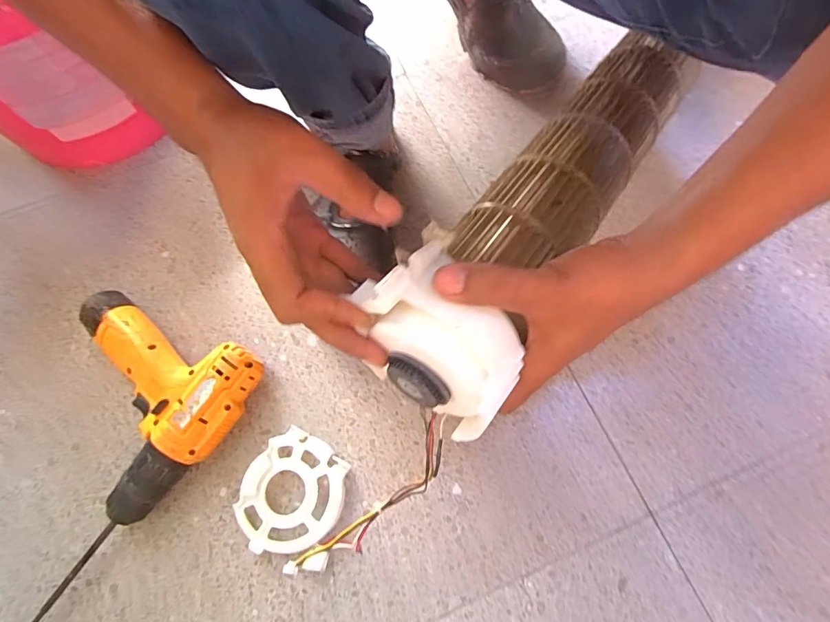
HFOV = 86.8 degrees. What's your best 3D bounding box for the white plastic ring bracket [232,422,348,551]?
[{"bbox_3d":[-0.113,0.171,0.408,0.090,0.022,0.102,29,74,13],"label":"white plastic ring bracket"}]

